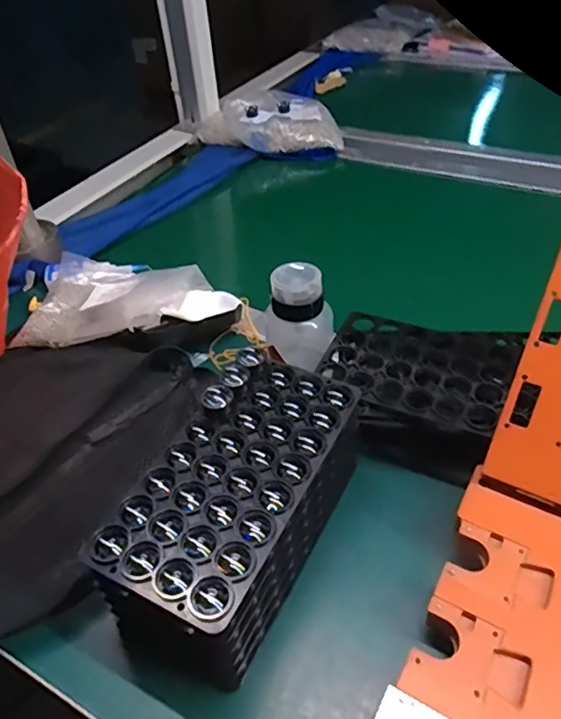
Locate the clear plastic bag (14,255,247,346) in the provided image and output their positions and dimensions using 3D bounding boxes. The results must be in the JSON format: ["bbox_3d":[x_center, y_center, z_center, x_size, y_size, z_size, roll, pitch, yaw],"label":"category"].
[{"bbox_3d":[-0.164,-0.070,0.617,0.221,0.046,0.138,-4,43,3],"label":"clear plastic bag"}]

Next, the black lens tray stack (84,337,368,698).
[{"bbox_3d":[-0.026,0.095,0.388,0.097,0.098,0.195,18,49,24],"label":"black lens tray stack"}]

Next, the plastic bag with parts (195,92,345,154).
[{"bbox_3d":[-0.024,-0.406,0.966,0.250,0.048,0.141,-1,44,6],"label":"plastic bag with parts"}]

